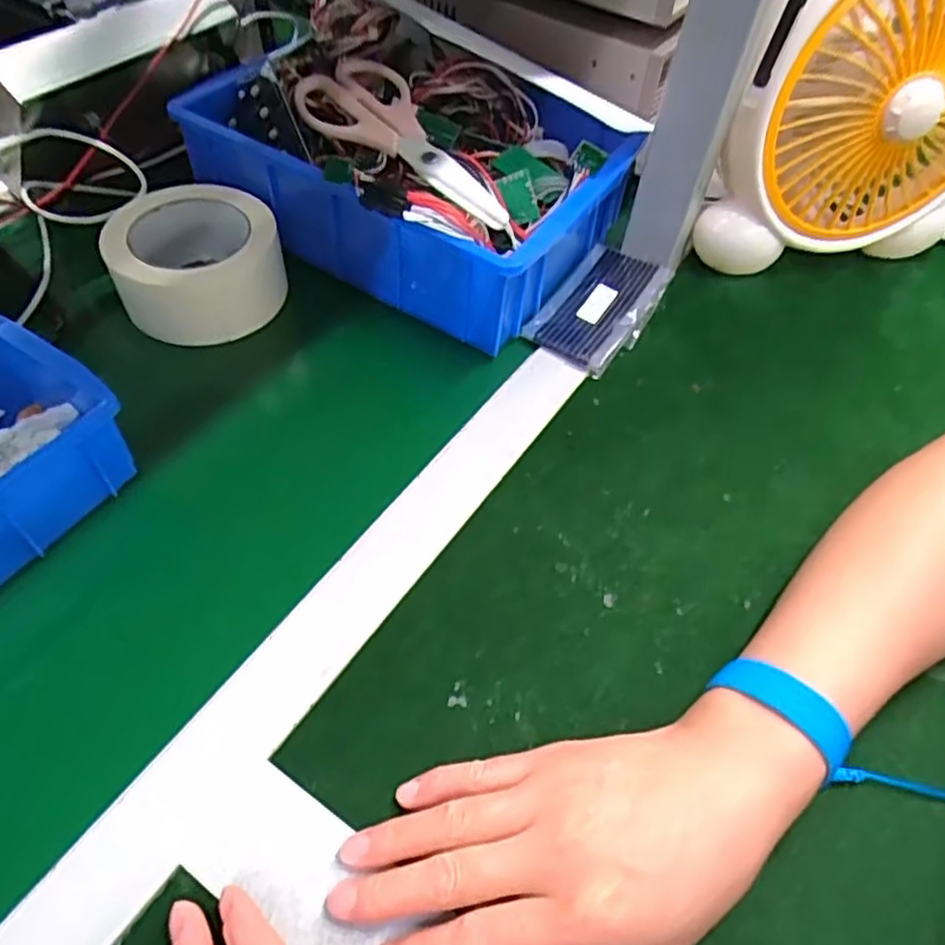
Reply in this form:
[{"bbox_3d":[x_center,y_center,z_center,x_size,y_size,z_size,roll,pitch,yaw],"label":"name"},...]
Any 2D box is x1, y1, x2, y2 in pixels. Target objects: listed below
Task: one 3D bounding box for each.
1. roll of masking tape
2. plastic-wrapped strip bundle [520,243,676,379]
[{"bbox_3d":[-0.189,-0.148,0.478,0.108,0.058,0.108,-7,55,-10],"label":"roll of masking tape"},{"bbox_3d":[0.092,-0.120,0.495,0.066,0.021,0.112,30,57,16],"label":"plastic-wrapped strip bundle"}]

